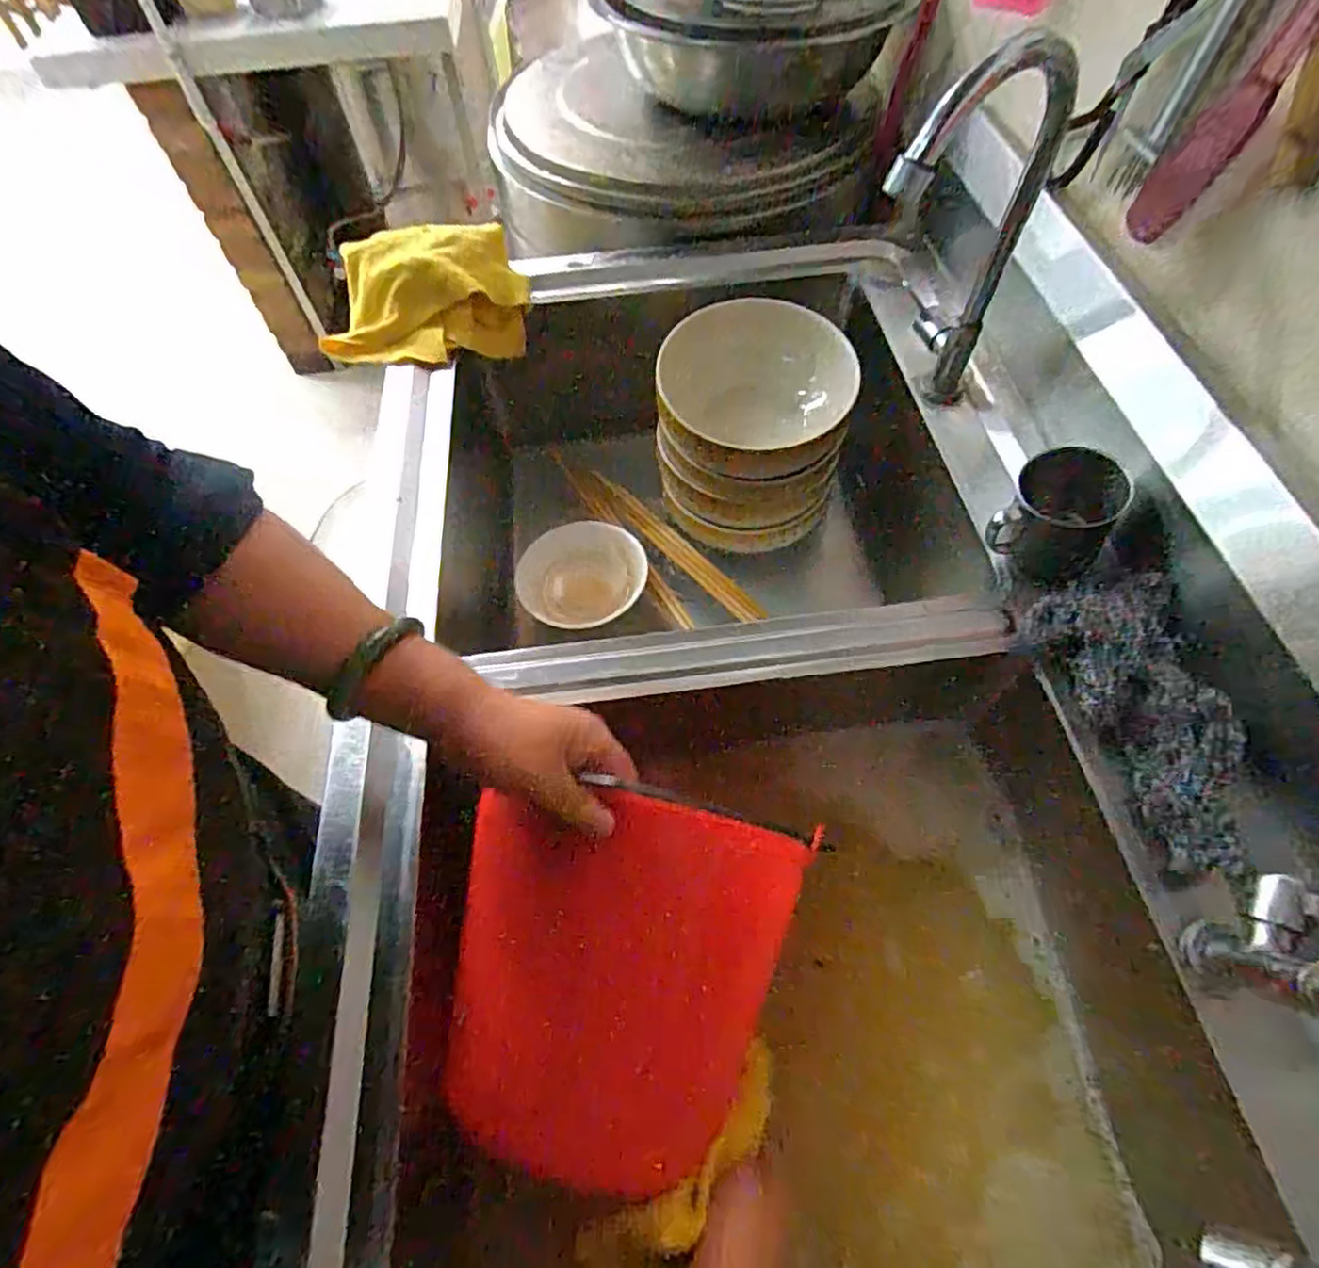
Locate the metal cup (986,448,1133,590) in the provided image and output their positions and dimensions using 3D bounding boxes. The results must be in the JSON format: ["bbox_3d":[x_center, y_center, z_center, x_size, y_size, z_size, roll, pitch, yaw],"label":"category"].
[{"bbox_3d":[0.296,-0.089,0.494,0.073,0.076,0.078,32,65,20],"label":"metal cup"}]

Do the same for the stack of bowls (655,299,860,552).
[{"bbox_3d":[0.098,-0.226,0.722,0.196,0.179,0.185,6,59,6],"label":"stack of bowls"}]

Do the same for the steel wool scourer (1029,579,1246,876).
[{"bbox_3d":[0.309,0.049,0.429,0.071,0.052,0.199,-8,59,-3],"label":"steel wool scourer"}]

